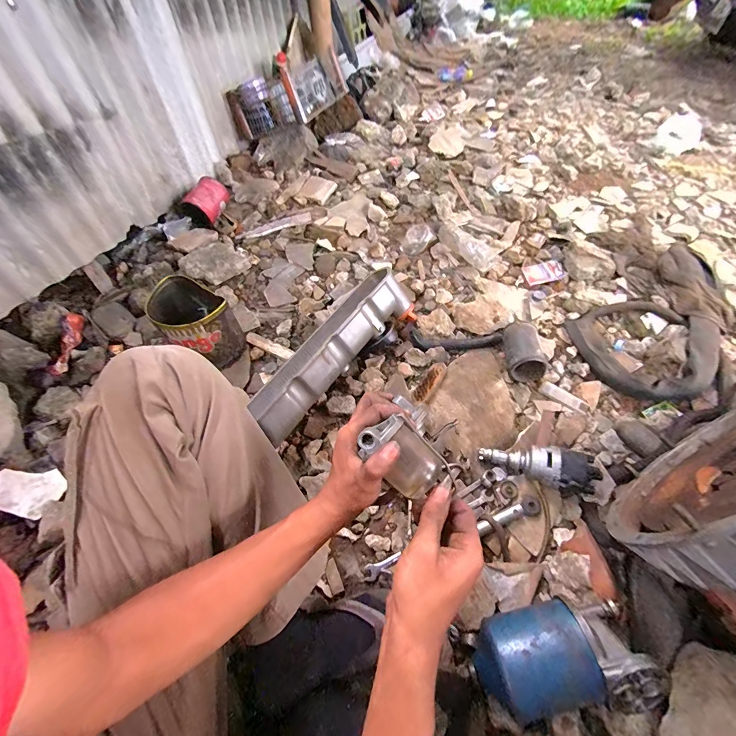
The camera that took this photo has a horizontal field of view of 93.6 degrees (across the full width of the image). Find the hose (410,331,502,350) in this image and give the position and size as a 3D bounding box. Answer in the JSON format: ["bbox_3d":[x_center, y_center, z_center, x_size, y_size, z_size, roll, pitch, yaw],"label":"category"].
[{"bbox_3d":[0.208,-0.061,0.813,0.211,0.023,0.039,0,57,0],"label":"hose"}]

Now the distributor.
[{"bbox_3d":[0.309,0.176,0.631,0.199,0.068,0.072,7,56,23],"label":"distributor"}]

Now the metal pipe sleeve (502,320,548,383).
[{"bbox_3d":[0.351,-0.041,0.772,0.083,0.066,0.131,6,57,5],"label":"metal pipe sleeve"}]

